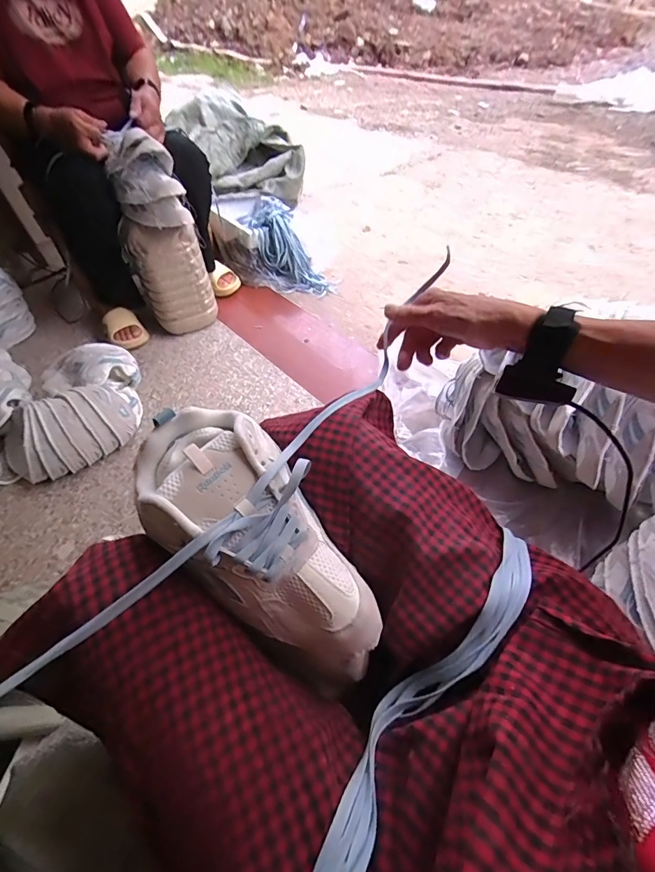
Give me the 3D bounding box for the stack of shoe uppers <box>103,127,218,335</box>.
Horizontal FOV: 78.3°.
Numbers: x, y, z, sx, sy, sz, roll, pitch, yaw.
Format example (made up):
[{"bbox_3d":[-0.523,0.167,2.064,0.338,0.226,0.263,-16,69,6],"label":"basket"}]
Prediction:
[{"bbox_3d":[-0.424,-0.480,1.055,0.189,0.469,0.144,-27,56,-15],"label":"stack of shoe uppers"}]

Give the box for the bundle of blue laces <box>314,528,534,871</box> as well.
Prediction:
[{"bbox_3d":[0.067,0.200,0.291,0.045,0.041,0.356,33,62,26],"label":"bundle of blue laces"}]

